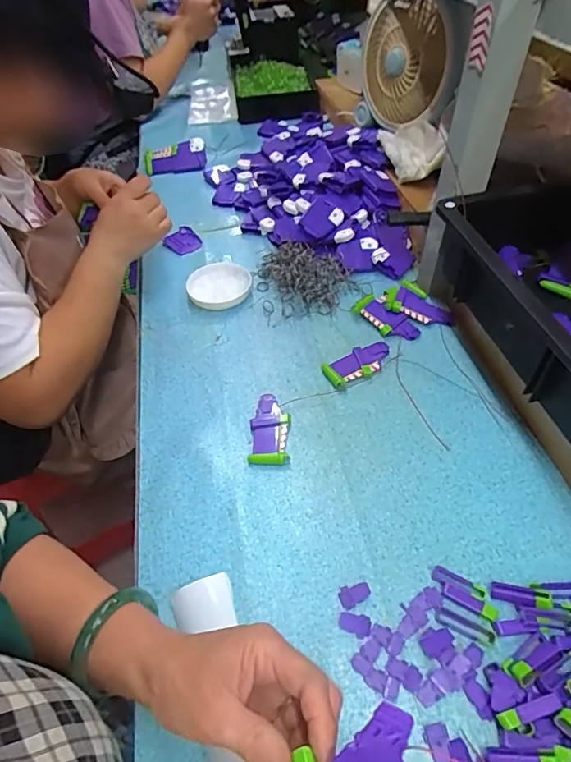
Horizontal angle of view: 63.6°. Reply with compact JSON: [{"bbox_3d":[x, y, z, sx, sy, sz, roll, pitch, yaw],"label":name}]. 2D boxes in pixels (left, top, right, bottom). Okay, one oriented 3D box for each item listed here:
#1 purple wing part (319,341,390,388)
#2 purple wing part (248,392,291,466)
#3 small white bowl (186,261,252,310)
[{"bbox_3d":[0.091,-0.020,0.564,0.091,0.010,0.040,-23,52,-16],"label":"purple wing part"},{"bbox_3d":[-0.017,0.052,0.510,0.043,0.008,0.090,0,49,3],"label":"purple wing part"},{"bbox_3d":[-0.096,-0.141,0.675,0.089,0.025,0.089,-1,49,2],"label":"small white bowl"}]

